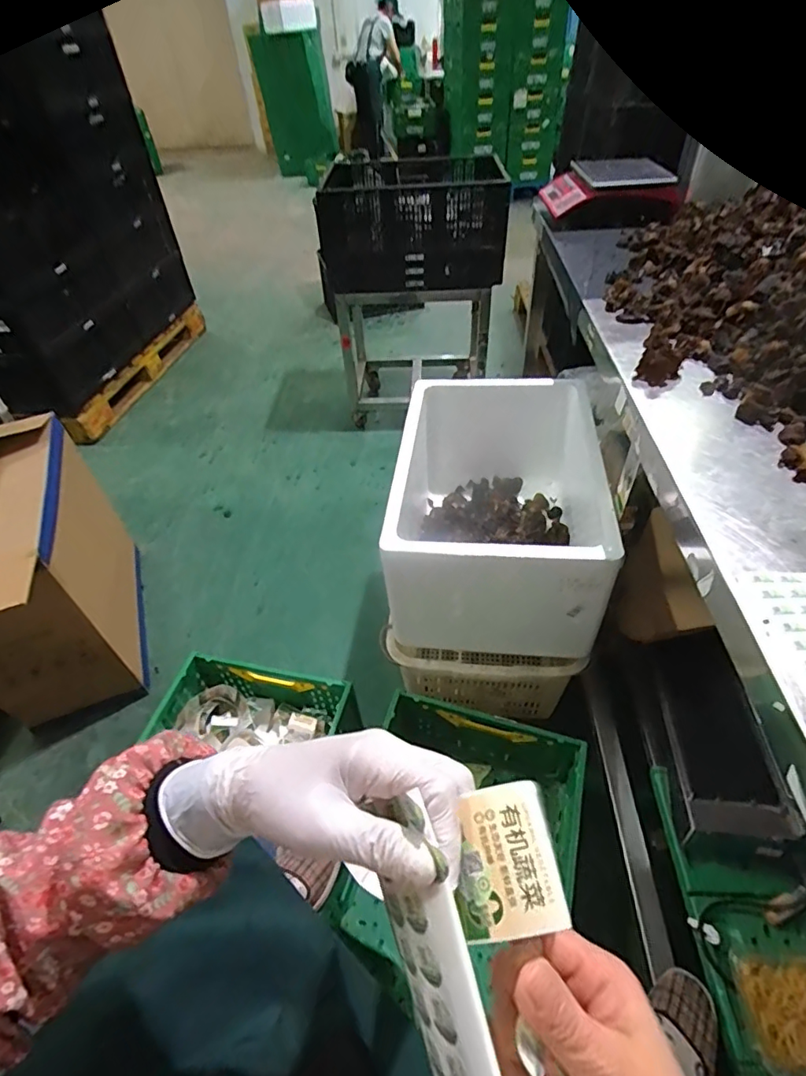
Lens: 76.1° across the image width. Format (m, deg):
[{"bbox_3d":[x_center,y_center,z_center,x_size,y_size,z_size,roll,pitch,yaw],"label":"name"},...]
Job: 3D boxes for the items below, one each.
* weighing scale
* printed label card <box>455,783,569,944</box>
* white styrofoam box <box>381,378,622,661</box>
[{"bbox_3d":[0.559,-0.955,1.411,0.329,0.104,0.329,1,45,5],"label":"weighing scale"},{"bbox_3d":[0.047,0.148,0.238,0.048,0.012,0.058,-17,60,7],"label":"printed label card"},{"bbox_3d":[0.202,-0.083,1.148,0.383,0.296,0.596,3,46,7],"label":"white styrofoam box"}]

